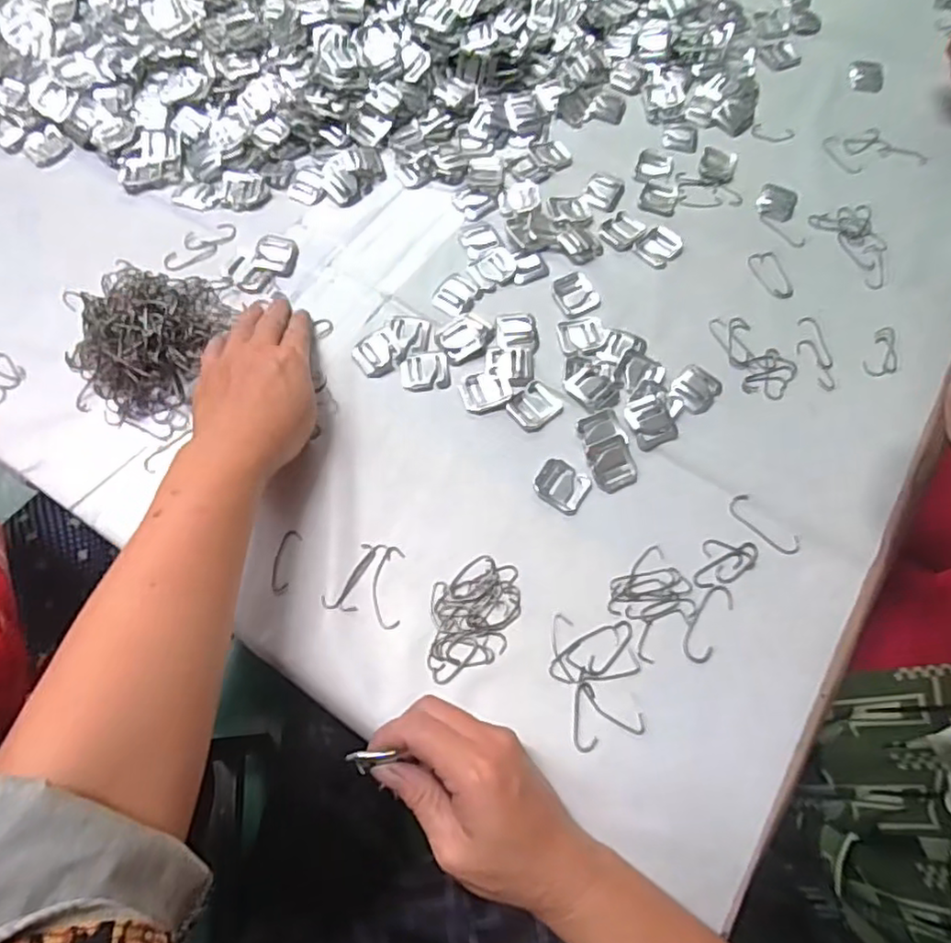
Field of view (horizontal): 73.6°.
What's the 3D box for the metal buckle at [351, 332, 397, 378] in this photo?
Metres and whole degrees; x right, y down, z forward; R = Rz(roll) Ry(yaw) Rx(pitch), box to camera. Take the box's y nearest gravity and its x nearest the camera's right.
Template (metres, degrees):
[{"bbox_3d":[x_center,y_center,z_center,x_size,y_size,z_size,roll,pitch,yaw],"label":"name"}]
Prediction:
[{"bbox_3d":[-0.074,-0.086,0.467,0.030,0.004,0.031,-34,71,-15],"label":"metal buckle"}]

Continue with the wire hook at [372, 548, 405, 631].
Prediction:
[{"bbox_3d":[-0.055,0.072,0.399,0.018,0.004,0.052,2,66,0],"label":"wire hook"}]

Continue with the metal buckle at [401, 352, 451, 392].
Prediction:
[{"bbox_3d":[-0.036,-0.073,0.461,0.034,0.004,0.030,-6,66,-4],"label":"metal buckle"}]

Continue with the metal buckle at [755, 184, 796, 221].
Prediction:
[{"bbox_3d":[0.257,-0.230,0.540,0.031,0.004,0.037,22,67,9],"label":"metal buckle"}]

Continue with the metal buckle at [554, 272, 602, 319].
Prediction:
[{"bbox_3d":[0.077,-0.137,0.490,0.032,0.004,0.037,-22,68,-11],"label":"metal buckle"}]

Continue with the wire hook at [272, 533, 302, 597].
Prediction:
[{"bbox_3d":[-0.122,0.057,0.405,0.013,0.004,0.041,10,66,4],"label":"wire hook"}]

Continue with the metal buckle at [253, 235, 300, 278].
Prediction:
[{"bbox_3d":[-0.157,-0.171,0.503,0.032,0.004,0.039,3,66,0],"label":"metal buckle"}]

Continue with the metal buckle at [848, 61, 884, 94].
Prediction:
[{"bbox_3d":[0.372,-0.377,0.604,0.032,0.004,0.038,10,66,4],"label":"metal buckle"}]

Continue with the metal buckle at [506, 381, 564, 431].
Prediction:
[{"bbox_3d":[0.042,-0.047,0.449,0.035,0.004,0.030,-40,72,-17],"label":"metal buckle"}]

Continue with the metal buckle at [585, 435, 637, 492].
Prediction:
[{"bbox_3d":[0.094,-0.005,0.434,0.030,0.004,0.036,-16,84,-4],"label":"metal buckle"}]

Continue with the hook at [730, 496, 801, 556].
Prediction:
[{"bbox_3d":[0.192,0.036,0.423,0.051,0.004,0.018,42,74,16],"label":"hook"}]

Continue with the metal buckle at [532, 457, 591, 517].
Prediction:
[{"bbox_3d":[0.058,0.009,0.428,0.035,0.004,0.030,34,70,13],"label":"metal buckle"}]

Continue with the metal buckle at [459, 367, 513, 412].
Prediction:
[{"bbox_3d":[0.007,-0.059,0.455,0.035,0.005,0.031,-14,67,-7],"label":"metal buckle"}]

